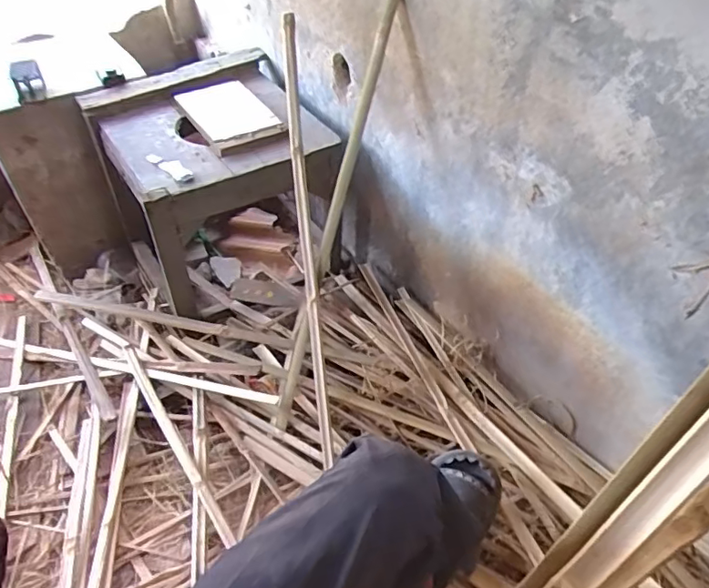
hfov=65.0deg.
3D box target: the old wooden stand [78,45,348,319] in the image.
[{"bbox_3d":[-0.297,-0.216,1.292,0.400,0.494,0.389,-27,50,-22],"label":"old wooden stand"}]

